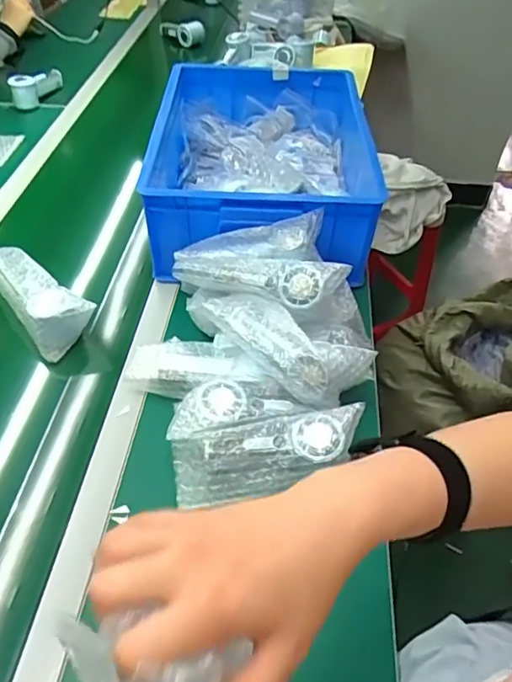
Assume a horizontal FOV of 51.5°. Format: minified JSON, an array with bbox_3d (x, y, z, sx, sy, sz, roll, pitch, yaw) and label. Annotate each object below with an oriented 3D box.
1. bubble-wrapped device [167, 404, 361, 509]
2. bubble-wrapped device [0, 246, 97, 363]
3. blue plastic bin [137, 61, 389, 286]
[{"bbox_3d":[0.014,0.120,0.579,0.209,0.043,0.066,-17,49,1],"label":"bubble-wrapped device"},{"bbox_3d":[-0.311,-0.065,0.742,0.175,0.069,0.072,43,57,15],"label":"bubble-wrapped device"},{"bbox_3d":[0.013,-0.308,0.912,0.365,0.143,0.459,5,47,1],"label":"blue plastic bin"}]

